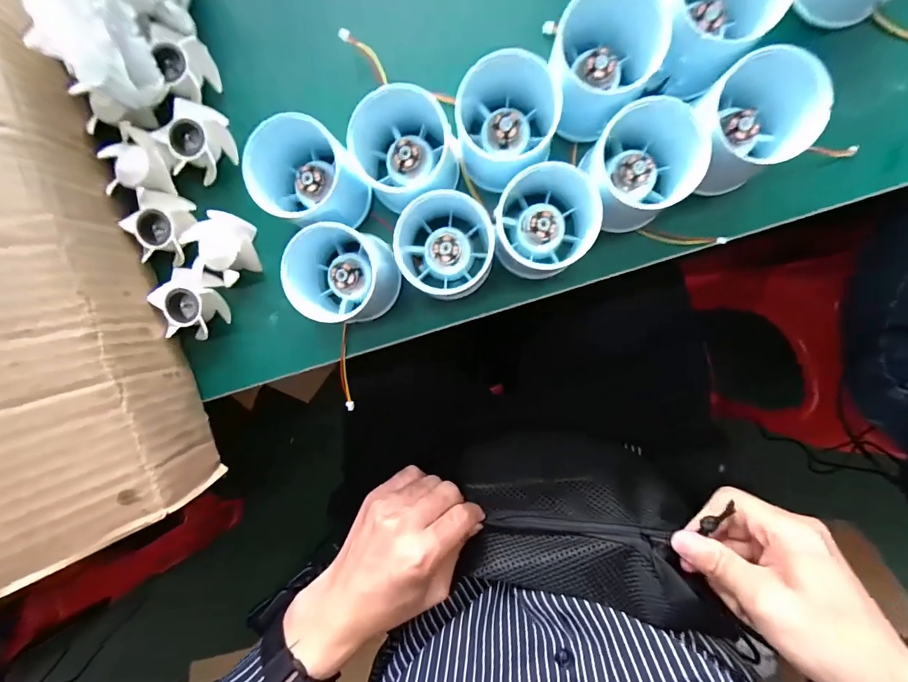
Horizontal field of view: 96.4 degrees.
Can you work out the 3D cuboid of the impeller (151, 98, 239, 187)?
[{"bbox_3d":[-0.158,-0.124,0.252,0.040,0.023,0.038,0,94,5],"label":"impeller"}]

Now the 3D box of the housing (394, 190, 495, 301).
[{"bbox_3d":[-0.004,-0.053,0.225,0.051,0.045,0.053,0,94,5],"label":"housing"}]

